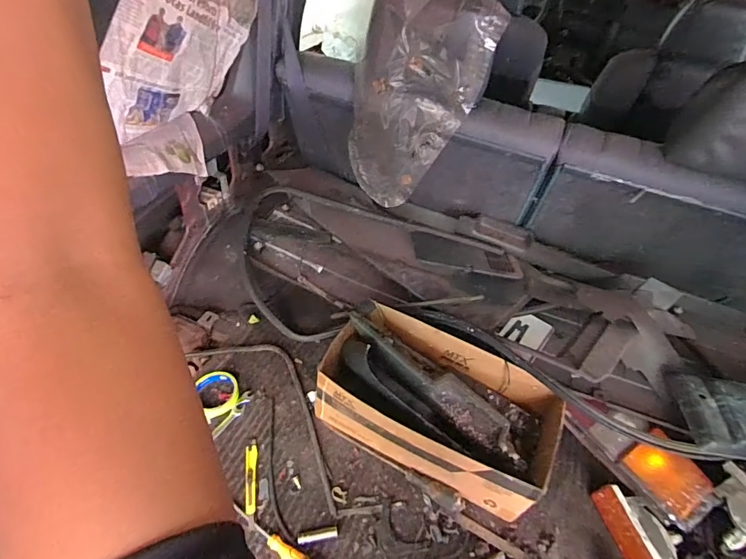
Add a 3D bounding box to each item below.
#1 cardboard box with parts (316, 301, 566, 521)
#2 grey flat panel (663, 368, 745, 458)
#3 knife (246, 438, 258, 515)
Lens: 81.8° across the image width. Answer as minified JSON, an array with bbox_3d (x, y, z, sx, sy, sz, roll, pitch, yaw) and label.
[{"bbox_3d":[0.119,0.231,0.809,0.413,0.136,0.226,25,48,16],"label":"cardboard box with parts"},{"bbox_3d":[0.666,0.251,0.749,0.246,0.072,0.160,14,46,6],"label":"grey flat panel"},{"bbox_3d":[-0.214,0.343,0.759,0.020,0.008,0.127,-5,47,-12],"label":"knife"}]

